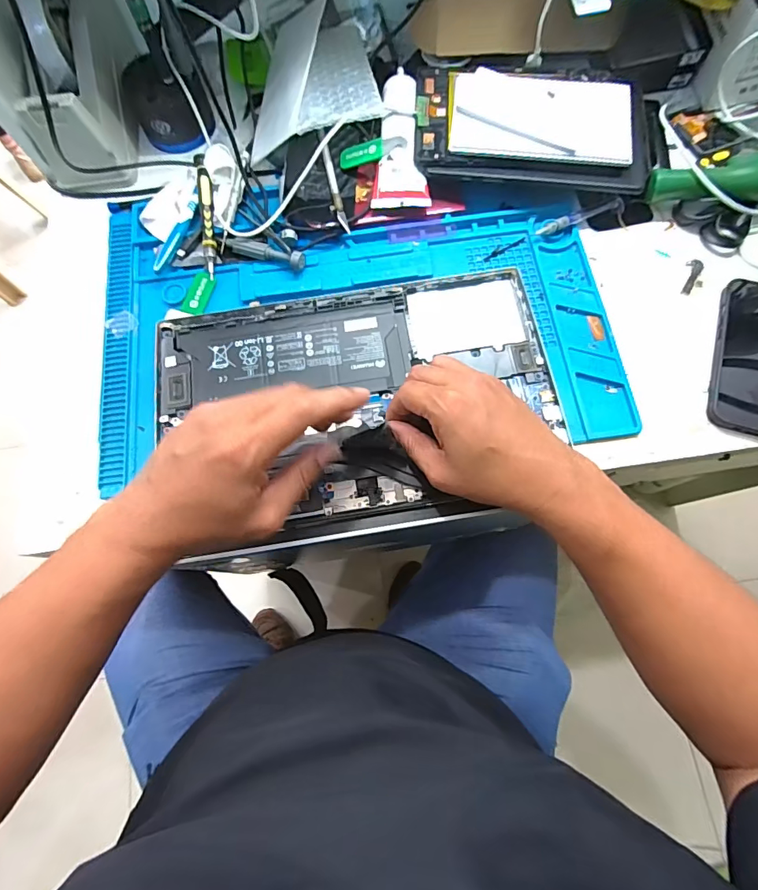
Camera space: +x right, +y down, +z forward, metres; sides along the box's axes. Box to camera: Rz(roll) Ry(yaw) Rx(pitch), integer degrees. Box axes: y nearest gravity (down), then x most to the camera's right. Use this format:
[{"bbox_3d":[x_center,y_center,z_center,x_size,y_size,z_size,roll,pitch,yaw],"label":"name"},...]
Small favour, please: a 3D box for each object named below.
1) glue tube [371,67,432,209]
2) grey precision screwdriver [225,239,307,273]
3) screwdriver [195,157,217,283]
[{"bbox_3d":[0.022,-0.313,0.446,0.053,0.024,0.155,0,74,1],"label":"glue tube"},{"bbox_3d":[-0.111,-0.190,0.433,0.083,0.020,0.014,23,75,8],"label":"grey precision screwdriver"},{"bbox_3d":[-0.170,-0.227,0.437,0.014,0.010,0.124,-6,87,0],"label":"screwdriver"}]

